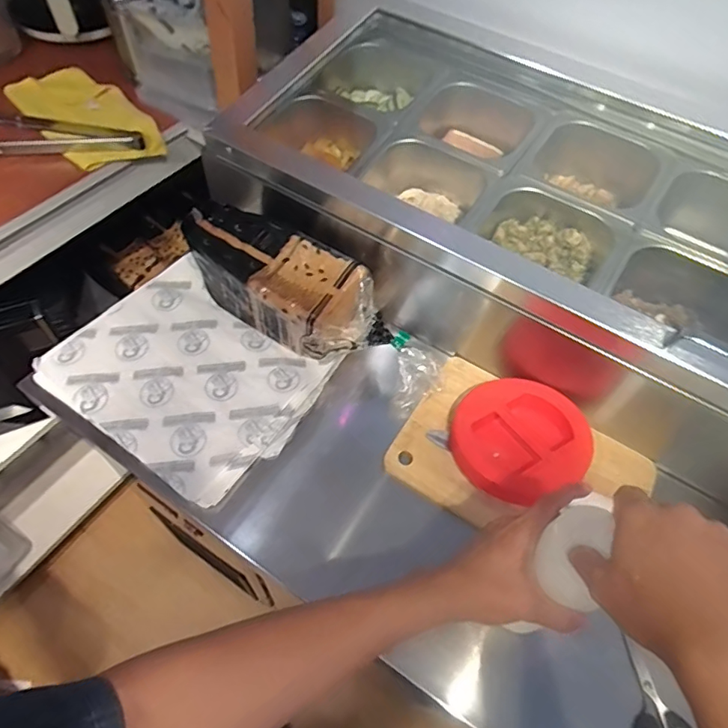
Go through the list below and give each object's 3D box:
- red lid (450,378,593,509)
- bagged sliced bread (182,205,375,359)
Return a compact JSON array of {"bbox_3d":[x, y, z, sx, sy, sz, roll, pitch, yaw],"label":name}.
[{"bbox_3d":[0.190,0.088,0.621,0.151,0.039,0.151,2,56,-3],"label":"red lid"},{"bbox_3d":[-0.110,-0.108,0.691,0.283,0.108,0.117,31,59,15],"label":"bagged sliced bread"}]

